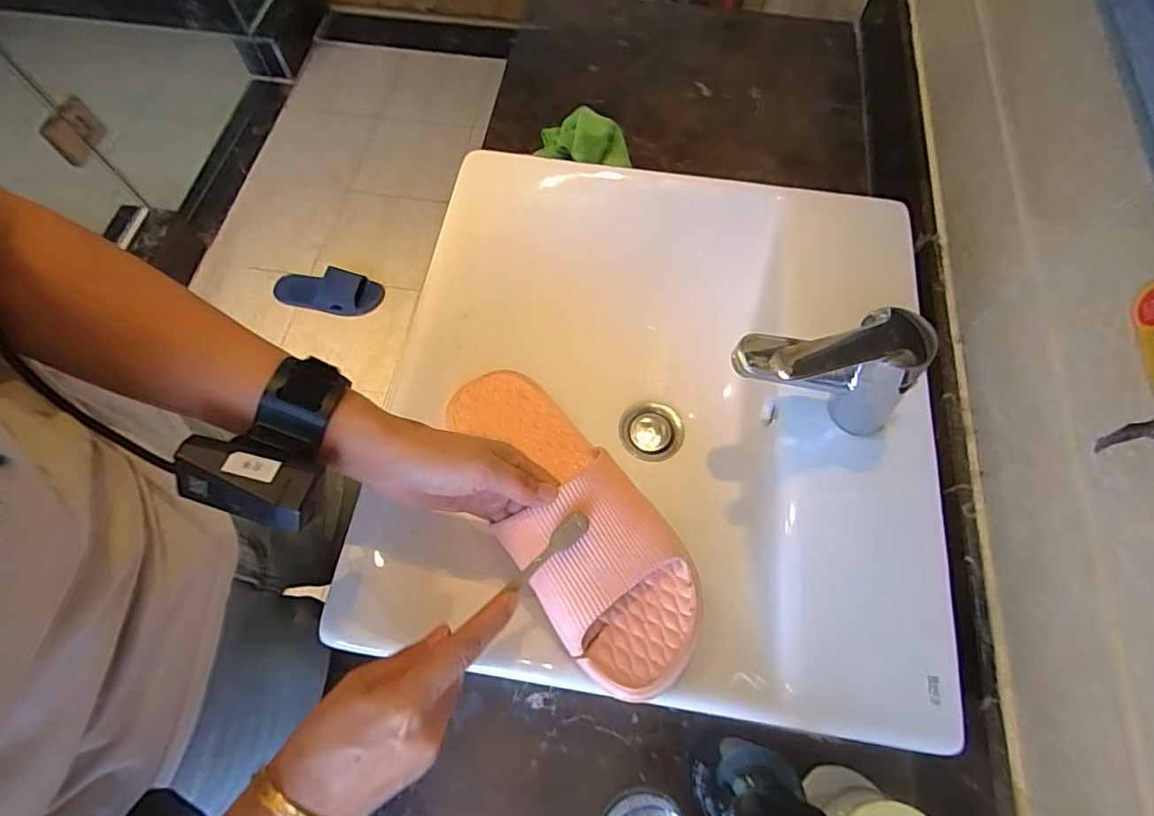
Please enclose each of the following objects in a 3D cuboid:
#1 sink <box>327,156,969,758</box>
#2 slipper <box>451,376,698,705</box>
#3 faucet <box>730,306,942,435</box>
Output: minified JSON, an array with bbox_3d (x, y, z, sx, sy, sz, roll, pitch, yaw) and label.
[{"bbox_3d":[0.063,0.000,0.508,0.441,0.118,0.457,9,67,4],"label":"sink"},{"bbox_3d":[-0.008,0.058,0.393,0.101,0.072,0.260,-26,58,-11],"label":"slipper"},{"bbox_3d":[0.179,-0.022,0.413,0.127,0.137,0.042,8,67,4],"label":"faucet"}]

